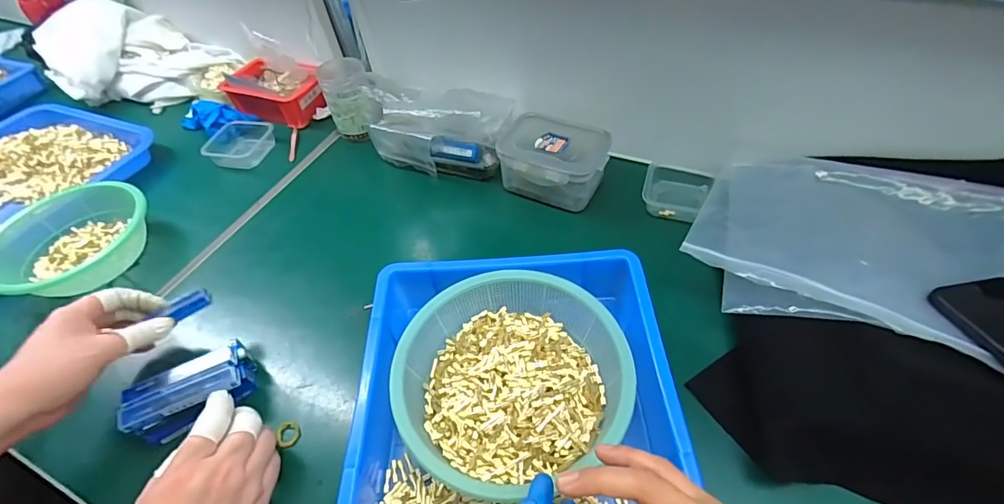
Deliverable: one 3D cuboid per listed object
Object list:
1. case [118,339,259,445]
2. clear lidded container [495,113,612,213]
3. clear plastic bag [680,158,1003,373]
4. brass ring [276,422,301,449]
[{"bbox_3d":[-0.273,0.124,0.402,0.093,0.042,0.051,-28,55,-15],"label":"case"},{"bbox_3d":[0.063,-0.110,0.560,0.124,0.063,0.093,18,57,18],"label":"clear lidded container"},{"bbox_3d":[0.350,-0.001,0.414,0.323,0.038,0.201,19,57,18],"label":"clear plastic bag"},{"bbox_3d":[-0.188,0.161,0.400,0.023,0.005,0.022,-3,53,4],"label":"brass ring"}]

